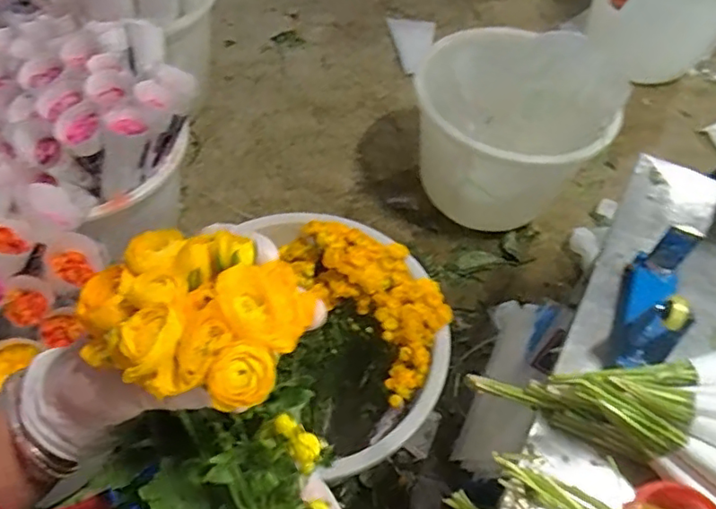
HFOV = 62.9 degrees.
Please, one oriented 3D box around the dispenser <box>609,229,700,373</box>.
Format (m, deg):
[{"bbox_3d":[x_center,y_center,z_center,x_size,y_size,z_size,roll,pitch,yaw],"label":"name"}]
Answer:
[{"bbox_3d":[0.400,0.061,0.777,0.065,0.123,0.204,22,55,10],"label":"dispenser"}]

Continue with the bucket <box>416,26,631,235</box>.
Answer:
[{"bbox_3d":[0.425,-0.330,1.718,0.522,0.491,0.437,4,54,-2],"label":"bucket"}]

